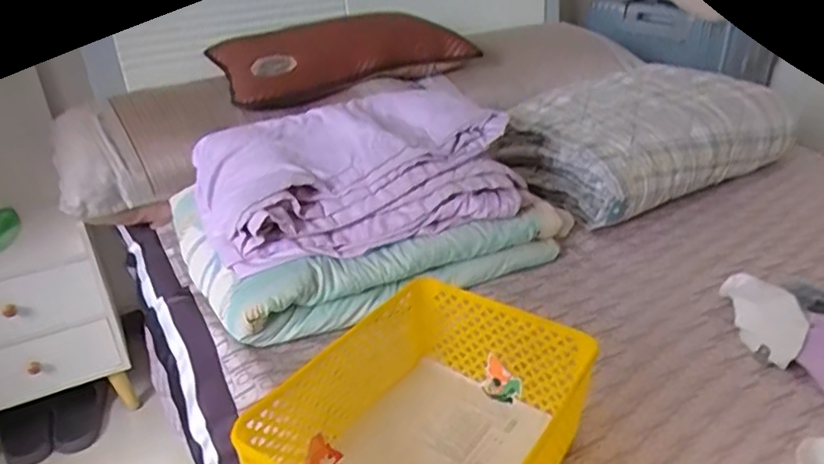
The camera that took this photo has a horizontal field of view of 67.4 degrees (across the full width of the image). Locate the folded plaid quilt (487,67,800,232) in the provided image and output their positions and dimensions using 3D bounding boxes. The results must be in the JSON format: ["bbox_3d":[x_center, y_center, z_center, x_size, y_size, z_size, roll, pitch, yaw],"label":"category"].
[{"bbox_3d":[0.394,-0.160,1.076,0.424,0.164,0.296,-19,32,-23],"label":"folded plaid quilt"}]

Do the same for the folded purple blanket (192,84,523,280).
[{"bbox_3d":[-0.092,-0.094,0.899,0.426,0.121,0.310,-12,31,-16],"label":"folded purple blanket"}]

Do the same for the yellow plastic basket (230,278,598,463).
[{"bbox_3d":[0.019,0.179,0.551,0.217,0.122,0.282,16,36,32],"label":"yellow plastic basket"}]

